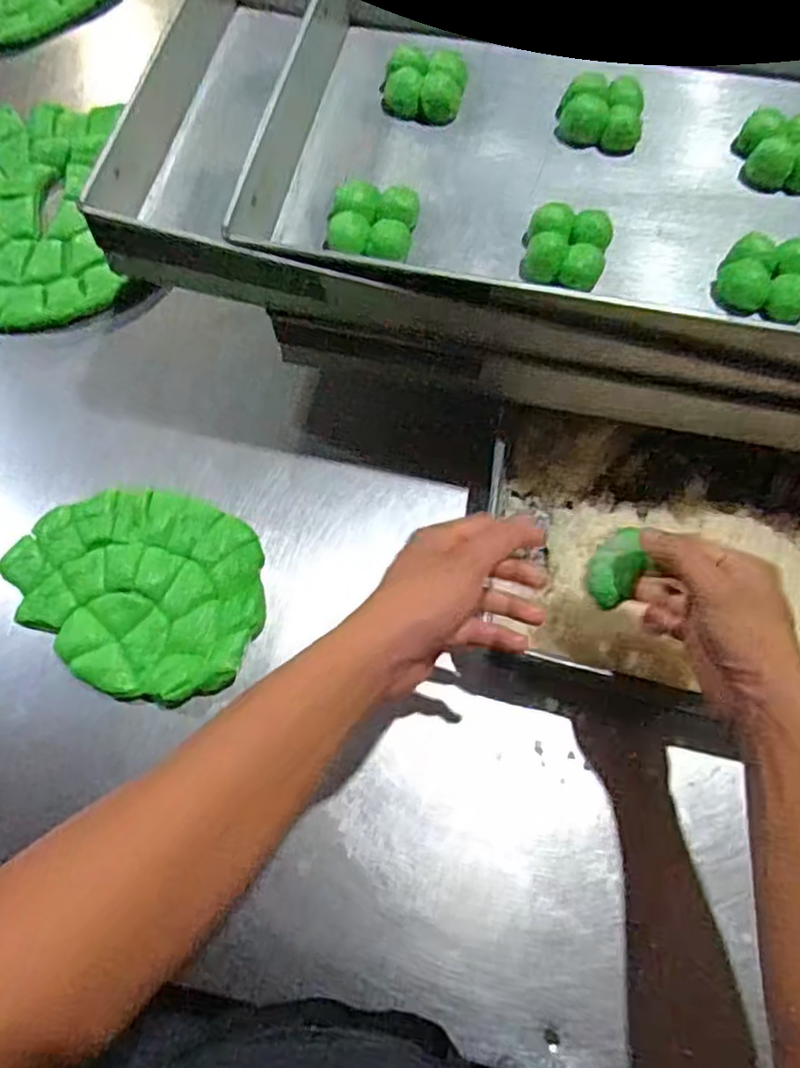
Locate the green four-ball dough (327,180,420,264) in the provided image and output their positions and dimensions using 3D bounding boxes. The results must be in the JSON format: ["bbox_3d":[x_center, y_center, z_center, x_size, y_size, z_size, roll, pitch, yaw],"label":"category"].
[{"bbox_3d":[-0.021,-0.241,0.536,0.064,0.029,0.056,9,67,4],"label":"green four-ball dough"}]

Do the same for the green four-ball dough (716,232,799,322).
[{"bbox_3d":[0.275,-0.190,0.517,0.067,0.033,0.062,23,69,9],"label":"green four-ball dough"}]

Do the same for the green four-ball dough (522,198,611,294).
[{"bbox_3d":[0.127,-0.218,0.527,0.064,0.033,0.063,12,68,5],"label":"green four-ball dough"}]

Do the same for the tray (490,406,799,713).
[{"bbox_3d":[0.259,0.026,0.545,0.382,0.061,0.231,11,70,5],"label":"tray"}]

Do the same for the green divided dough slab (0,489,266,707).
[{"bbox_3d":[-0.212,0.041,0.558,0.206,0.023,0.159,19,70,8],"label":"green divided dough slab"}]

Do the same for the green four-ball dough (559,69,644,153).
[{"bbox_3d":[0.170,-0.360,0.579,0.068,0.031,0.066,8,67,3],"label":"green four-ball dough"}]

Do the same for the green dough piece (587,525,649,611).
[{"bbox_3d":[0.147,0.022,0.467,0.031,0.026,0.055,20,108,23],"label":"green dough piece"}]

